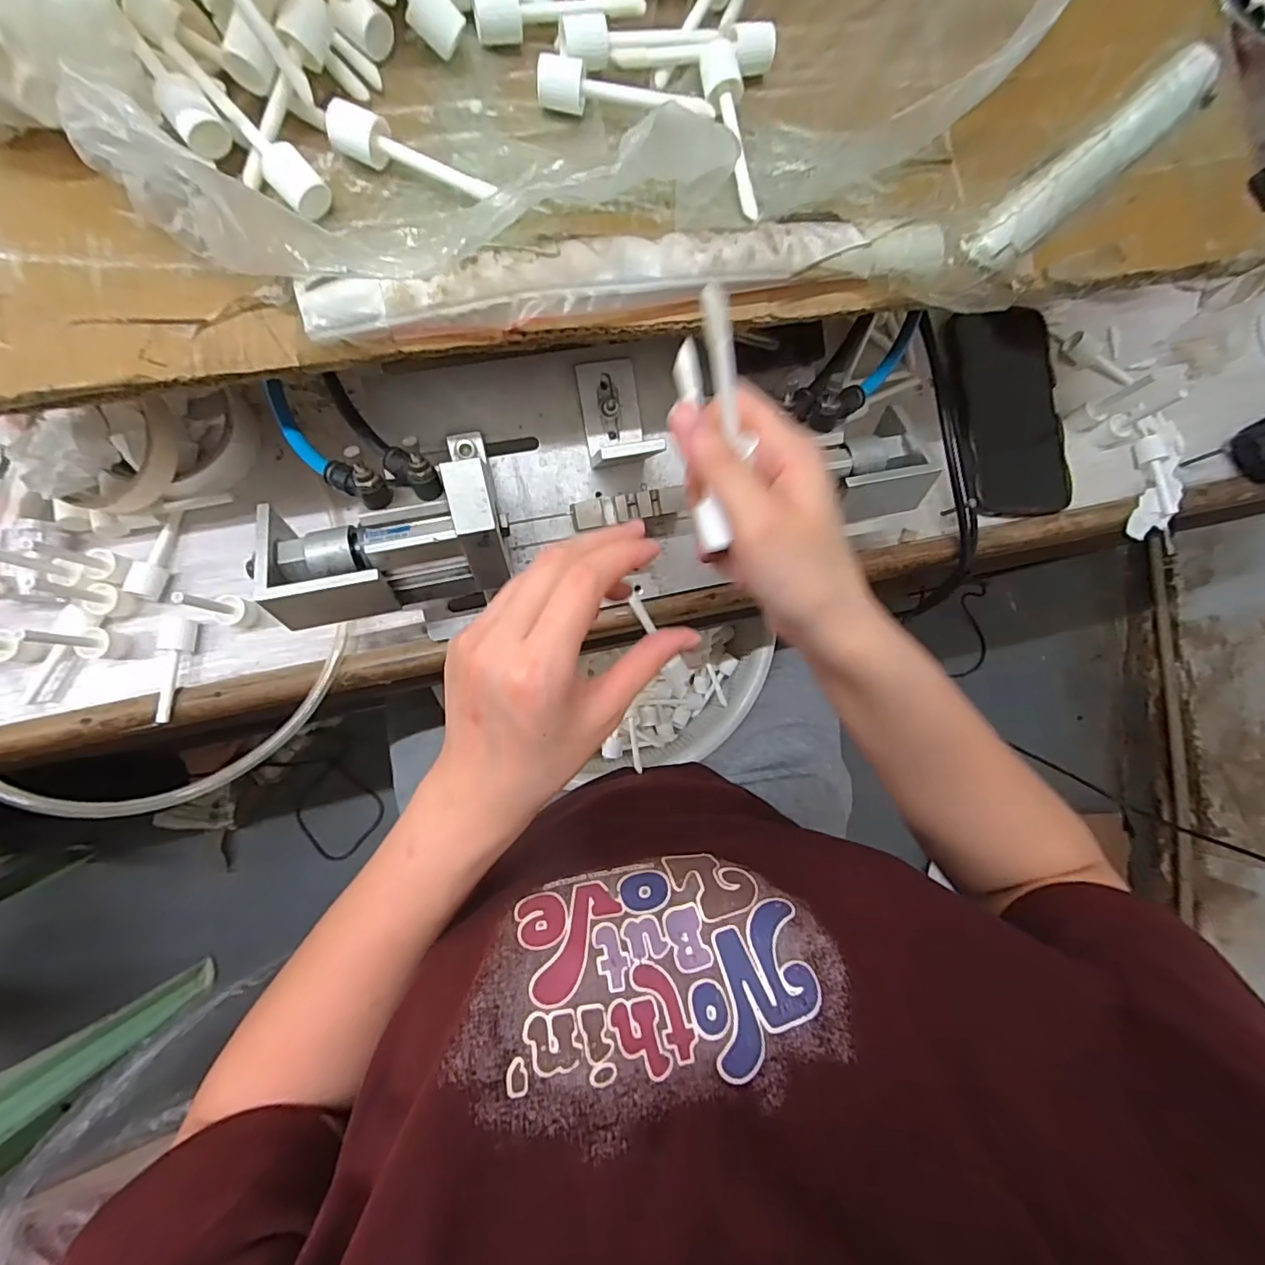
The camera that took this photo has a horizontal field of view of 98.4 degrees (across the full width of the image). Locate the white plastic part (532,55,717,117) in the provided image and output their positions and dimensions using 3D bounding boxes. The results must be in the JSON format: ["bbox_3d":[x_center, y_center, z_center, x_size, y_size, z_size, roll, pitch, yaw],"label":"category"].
[{"bbox_3d":[-0.002,-0.252,0.257,0.083,0.017,0.013,2,84,-7],"label":"white plastic part"}]

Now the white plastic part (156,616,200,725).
[{"bbox_3d":[-0.288,0.023,0.342,0.016,0.018,0.064,8,84,-6],"label":"white plastic part"}]

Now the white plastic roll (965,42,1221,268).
[{"bbox_3d":[0.235,-0.241,0.277,0.170,0.015,0.027,-41,90,-9],"label":"white plastic roll"}]

